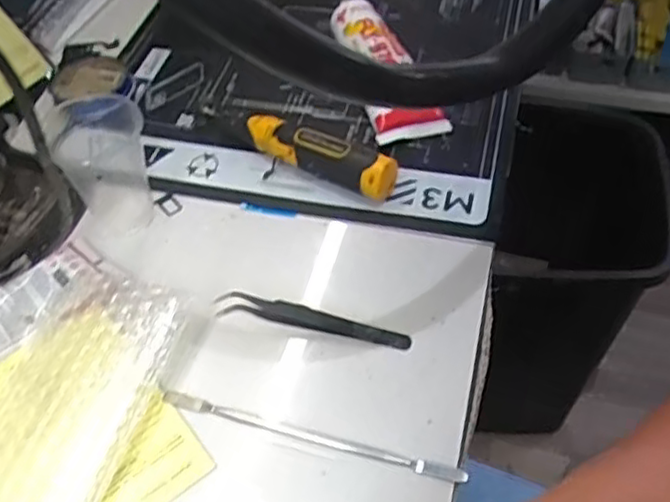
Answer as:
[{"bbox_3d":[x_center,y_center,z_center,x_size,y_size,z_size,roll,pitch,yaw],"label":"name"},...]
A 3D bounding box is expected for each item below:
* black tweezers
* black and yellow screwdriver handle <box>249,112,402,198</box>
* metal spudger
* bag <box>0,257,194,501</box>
[{"bbox_3d":[-0.014,0.040,0.412,0.118,0.014,0.012,10,53,11],"label":"black tweezers"},{"bbox_3d":[-0.013,-0.064,0.478,0.114,0.040,0.019,20,56,19],"label":"black and yellow screwdriver handle"},{"bbox_3d":[-0.015,0.098,0.368,0.168,0.005,0.007,12,54,13],"label":"metal spudger"},{"bbox_3d":[-0.148,0.085,0.375,0.087,0.029,0.189,13,54,14],"label":"bag"}]

